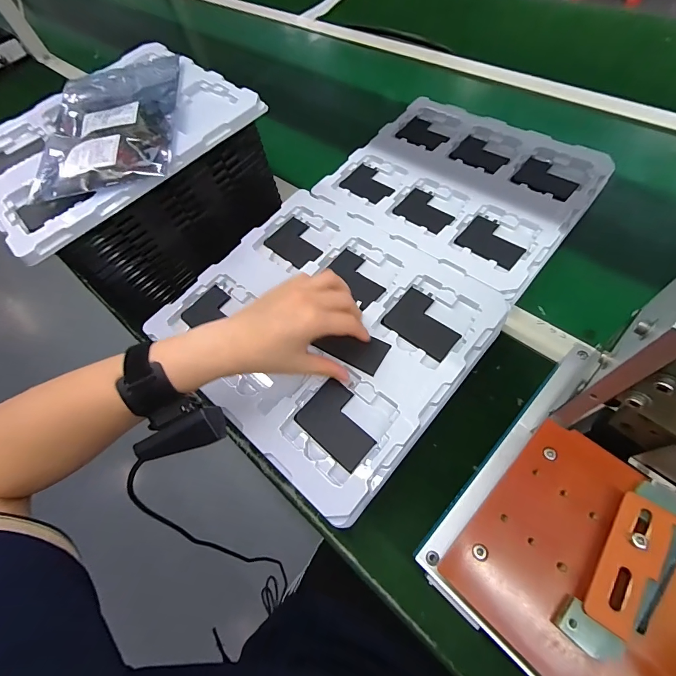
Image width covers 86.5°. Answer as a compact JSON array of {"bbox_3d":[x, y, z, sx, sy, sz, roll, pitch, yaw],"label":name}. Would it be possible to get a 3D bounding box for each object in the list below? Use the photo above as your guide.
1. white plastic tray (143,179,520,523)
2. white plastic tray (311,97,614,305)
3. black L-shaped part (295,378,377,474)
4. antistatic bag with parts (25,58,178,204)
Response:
[{"bbox_3d":[-0.023,-0.026,0.398,0.319,0.022,0.279,36,74,24],"label":"white plastic tray"},{"bbox_3d":[0.172,-0.223,0.509,0.315,0.022,0.281,34,73,23],"label":"white plastic tray"},{"bbox_3d":[0.002,0.083,0.349,0.077,0.005,0.057,37,74,24],"label":"black L-shaped part"},{"bbox_3d":[-0.279,-0.266,0.453,0.160,0.046,0.266,-9,58,-1],"label":"antistatic bag with parts"}]

